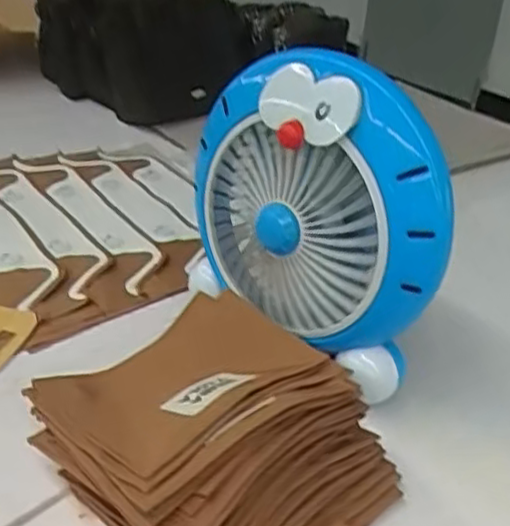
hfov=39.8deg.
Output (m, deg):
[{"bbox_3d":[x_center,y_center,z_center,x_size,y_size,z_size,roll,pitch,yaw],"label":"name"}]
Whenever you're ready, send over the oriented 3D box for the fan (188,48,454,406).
[{"bbox_3d":[0.044,-0.020,0.612,0.106,0.287,0.245,-20,41,-34],"label":"fan"}]

